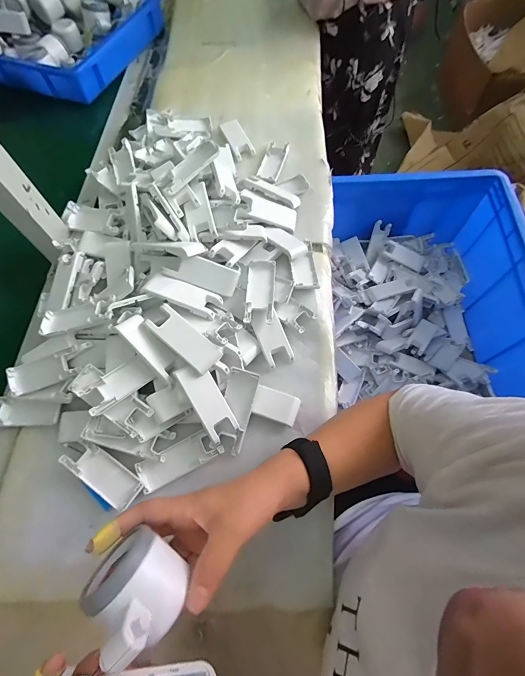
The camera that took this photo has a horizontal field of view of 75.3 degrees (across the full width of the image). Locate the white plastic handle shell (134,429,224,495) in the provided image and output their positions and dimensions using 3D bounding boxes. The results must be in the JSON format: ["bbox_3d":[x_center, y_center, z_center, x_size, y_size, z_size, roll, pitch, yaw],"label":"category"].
[{"bbox_3d":[-0.104,0.151,0.427,0.102,0.017,0.040,-27,68,-10],"label":"white plastic handle shell"}]

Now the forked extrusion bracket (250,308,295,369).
[{"bbox_3d":[0.013,-0.003,0.481,0.041,0.018,0.084,-24,86,-10],"label":"forked extrusion bracket"}]

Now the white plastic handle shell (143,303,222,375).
[{"bbox_3d":[-0.100,0.000,0.427,0.099,0.014,0.040,36,72,17],"label":"white plastic handle shell"}]

